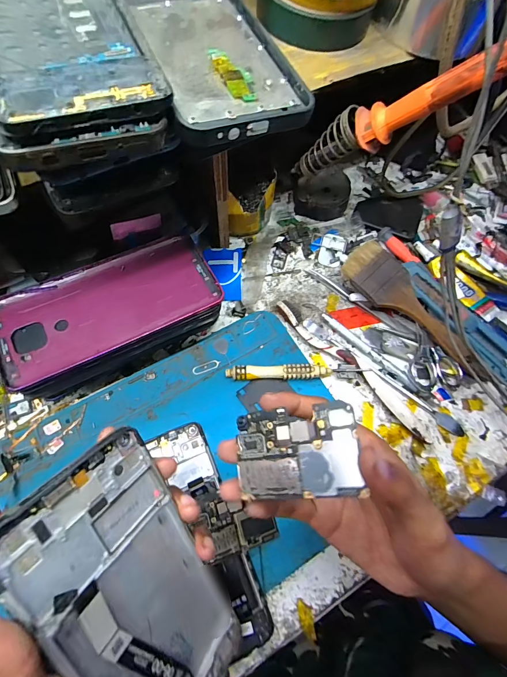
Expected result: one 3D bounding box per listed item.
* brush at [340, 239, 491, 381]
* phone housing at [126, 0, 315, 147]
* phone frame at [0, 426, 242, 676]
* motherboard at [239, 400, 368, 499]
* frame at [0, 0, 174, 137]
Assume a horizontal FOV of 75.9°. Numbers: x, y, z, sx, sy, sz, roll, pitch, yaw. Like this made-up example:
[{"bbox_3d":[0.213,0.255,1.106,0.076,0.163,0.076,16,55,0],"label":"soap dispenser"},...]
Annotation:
[{"bbox_3d":[0.153,-0.026,0.305,0.047,0.009,0.159,-43,83,-3],"label":"brush"},{"bbox_3d":[-0.028,-0.183,0.195,0.075,0.014,0.180,-19,70,-11],"label":"phone housing"},{"bbox_3d":[-0.051,0.127,0.156,0.071,0.006,0.157,-40,113,-52],"label":"phone frame"},{"bbox_3d":[0.021,0.058,0.168,0.063,0.004,0.042,-15,71,23],"label":"motherboard"},{"bbox_3d":[-0.100,-0.158,0.153,0.078,0.008,0.150,-23,78,-16],"label":"frame"}]

